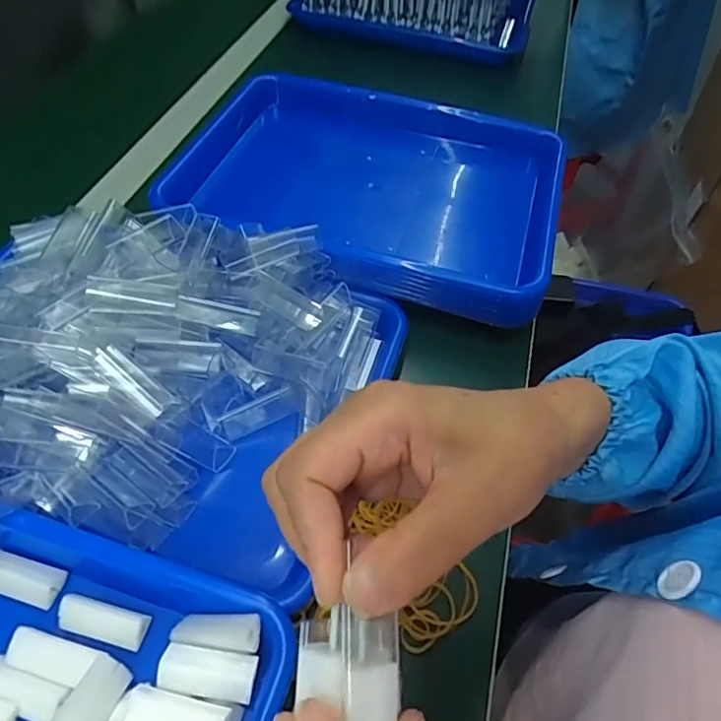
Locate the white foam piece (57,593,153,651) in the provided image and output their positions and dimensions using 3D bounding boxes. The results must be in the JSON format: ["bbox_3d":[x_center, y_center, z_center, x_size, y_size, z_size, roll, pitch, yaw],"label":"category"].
[{"bbox_3d":[-0.138,0.139,0.297,0.046,0.014,0.018,13,53,7],"label":"white foam piece"}]

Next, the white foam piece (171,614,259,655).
[{"bbox_3d":[-0.073,0.138,0.285,0.046,0.012,0.018,-2,51,13],"label":"white foam piece"}]

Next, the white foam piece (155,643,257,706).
[{"bbox_3d":[-0.075,0.153,0.273,0.045,0.020,0.020,8,53,3],"label":"white foam piece"}]

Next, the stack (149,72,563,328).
[{"bbox_3d":[0.015,-0.167,0.509,0.346,0.055,0.256,15,53,9],"label":"stack"}]

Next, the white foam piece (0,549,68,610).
[{"bbox_3d":[-0.189,0.120,0.308,0.046,0.012,0.021,15,53,8],"label":"white foam piece"}]

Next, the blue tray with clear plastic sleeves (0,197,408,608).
[{"bbox_3d":[-0.148,0.006,0.381,0.322,0.102,0.244,12,53,6],"label":"blue tray with clear plastic sleeves"}]

